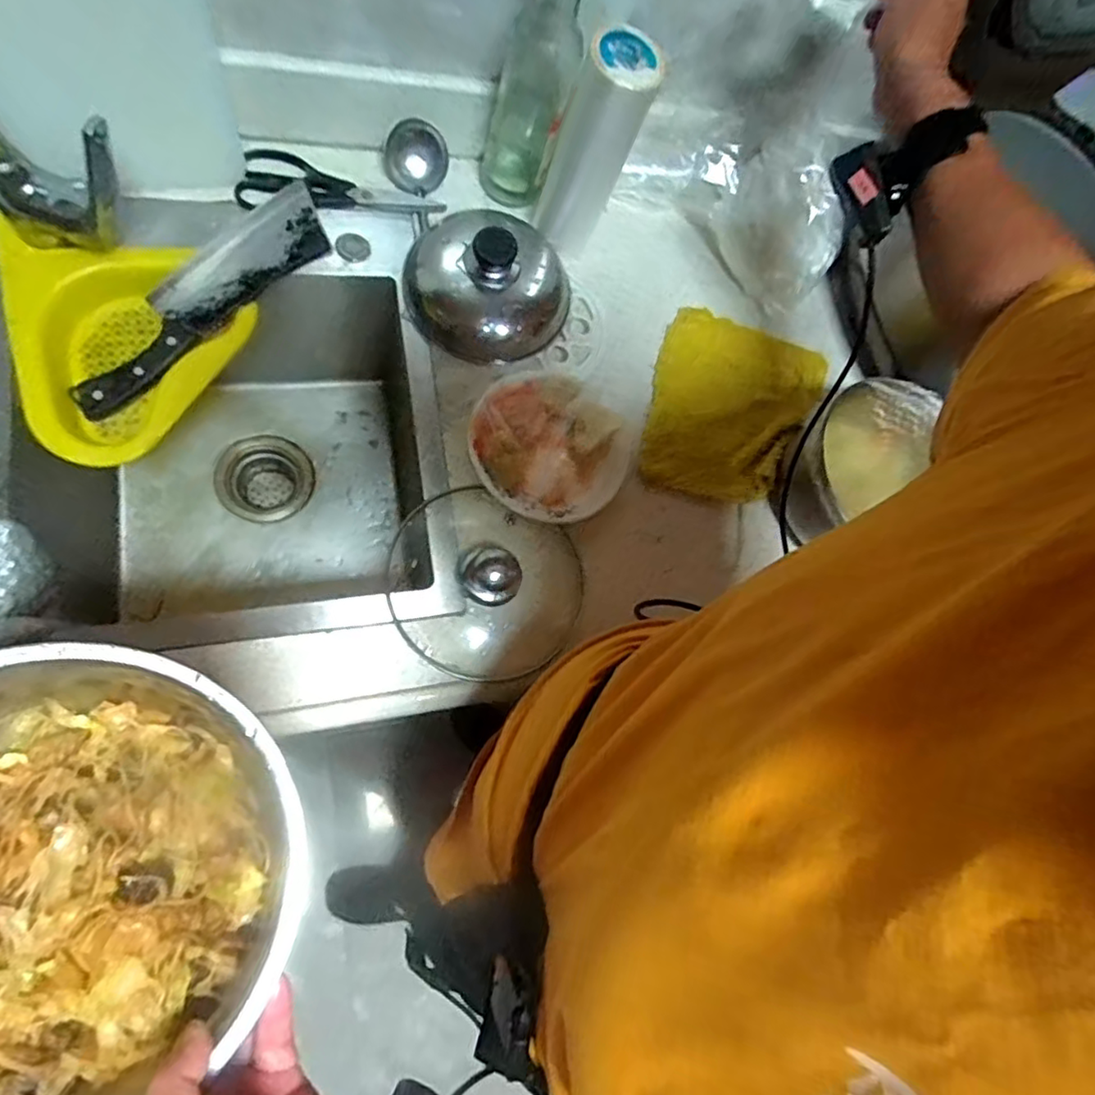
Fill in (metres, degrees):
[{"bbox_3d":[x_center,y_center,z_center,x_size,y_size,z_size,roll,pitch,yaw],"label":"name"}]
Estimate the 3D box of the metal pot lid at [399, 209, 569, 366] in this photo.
[{"bbox_3d":[-0.070,-0.288,0.666,0.173,0.100,0.168,0,71,-1],"label":"metal pot lid"}]

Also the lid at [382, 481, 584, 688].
[{"bbox_3d":[-0.061,0.033,0.583,0.176,0.055,0.165,0,71,-1],"label":"lid"}]

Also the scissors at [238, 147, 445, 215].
[{"bbox_3d":[-0.222,-0.394,0.681,0.209,0.025,0.071,-1,69,-18],"label":"scissors"}]

